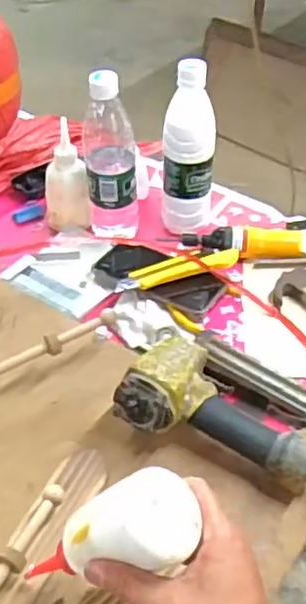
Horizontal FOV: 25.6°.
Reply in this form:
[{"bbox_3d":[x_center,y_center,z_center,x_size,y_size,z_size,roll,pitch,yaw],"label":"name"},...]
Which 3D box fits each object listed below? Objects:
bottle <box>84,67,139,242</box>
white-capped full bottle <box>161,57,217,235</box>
[{"bbox_3d":[-0.051,-0.181,0.839,0.065,0.221,0.071,-3,44,-5],"label":"bottle"},{"bbox_3d":[0.045,-0.184,0.833,0.065,0.217,0.056,-3,44,-5],"label":"white-capped full bottle"}]

